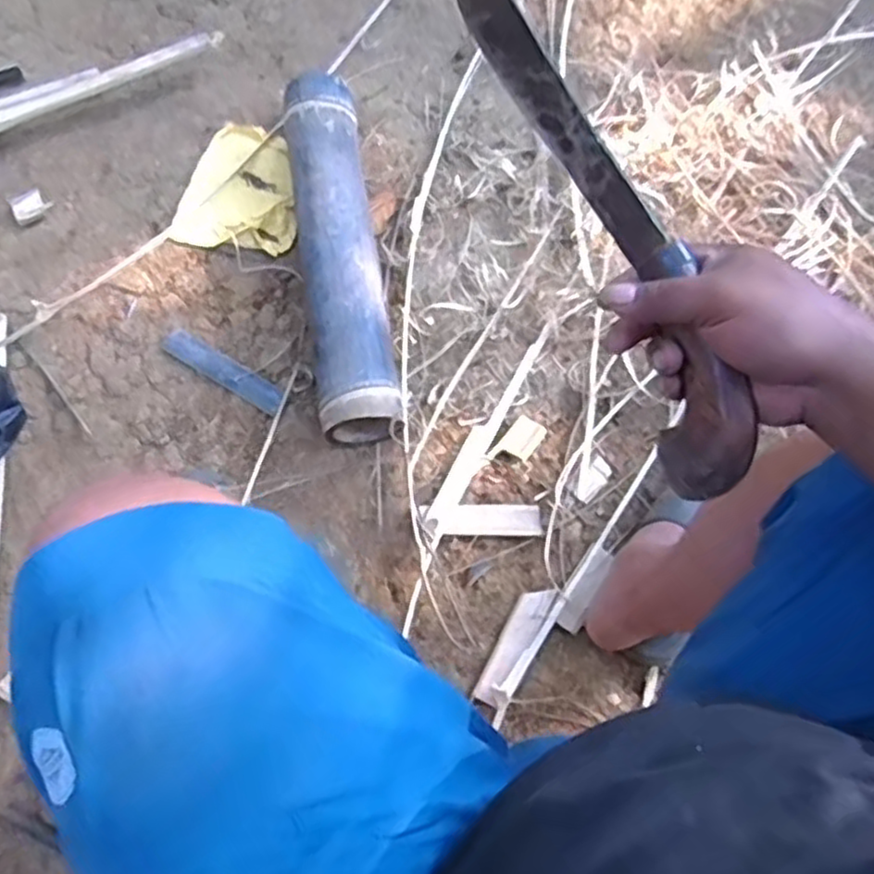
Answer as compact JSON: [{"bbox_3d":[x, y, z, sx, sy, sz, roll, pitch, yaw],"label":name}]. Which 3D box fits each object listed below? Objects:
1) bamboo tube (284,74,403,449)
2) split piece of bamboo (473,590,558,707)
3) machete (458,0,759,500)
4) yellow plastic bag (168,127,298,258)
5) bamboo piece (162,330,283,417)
[{"bbox_3d":[-0.118,-0.230,0.896,0.099,0.105,0.487,-8,73,-6],"label":"bamboo tube"},{"bbox_3d":[0.084,0.215,0.766,0.033,0.023,0.134,29,71,8],"label":"split piece of bamboo"},{"bbox_3d":[0.092,-0.145,0.438,0.035,0.062,0.375,-20,76,-10],"label":"machete"},{"bbox_3d":[-0.259,-0.334,0.970,0.150,0.019,0.181,7,69,0],"label":"yellow plastic bag"},{"bbox_3d":[-0.259,-0.081,0.880,0.166,0.018,0.034,31,71,9],"label":"bamboo piece"}]

